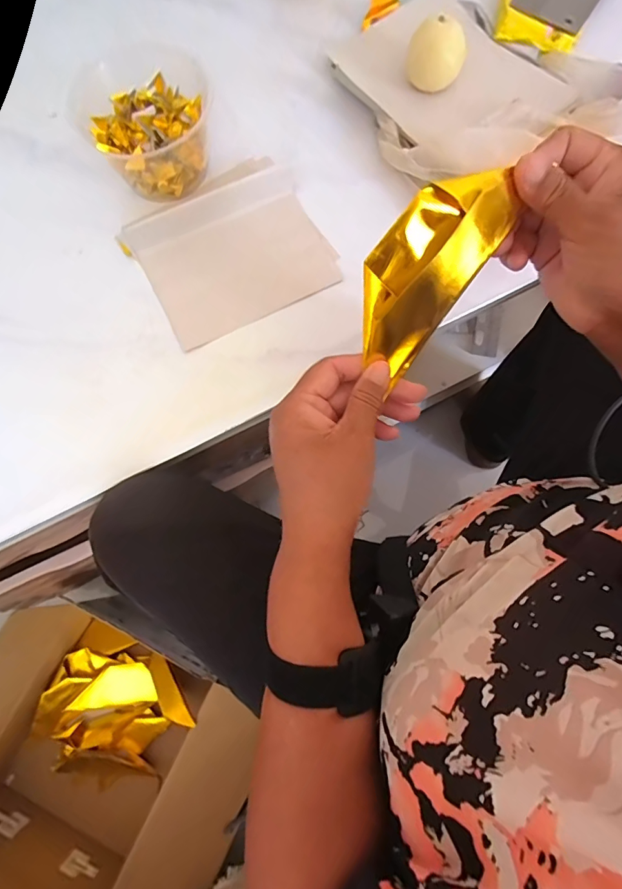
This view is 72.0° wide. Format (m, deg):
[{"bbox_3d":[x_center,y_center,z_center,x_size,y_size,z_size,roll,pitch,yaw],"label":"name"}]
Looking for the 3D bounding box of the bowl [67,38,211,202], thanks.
[{"bbox_3d":[-0.174,-0.348,0.462,0.139,0.062,0.133,0,75,1],"label":"bowl"}]

